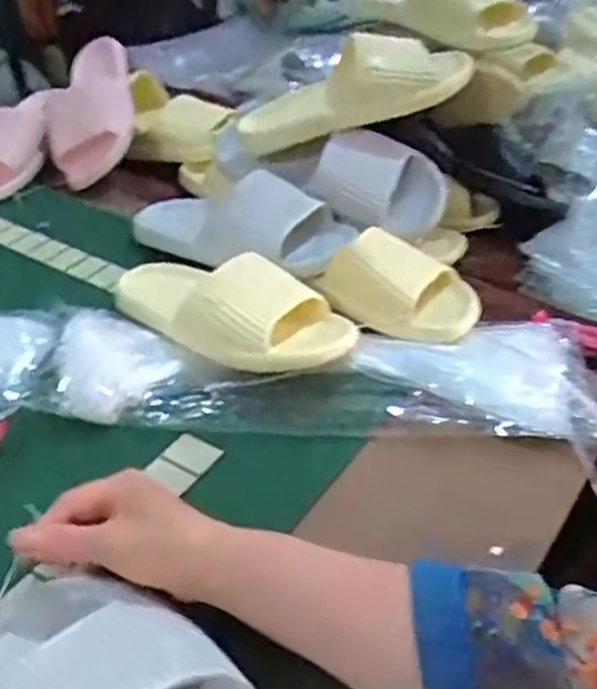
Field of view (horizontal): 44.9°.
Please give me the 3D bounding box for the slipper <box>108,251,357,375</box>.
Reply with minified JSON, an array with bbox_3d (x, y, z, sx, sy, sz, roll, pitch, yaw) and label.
[{"bbox_3d":[-0.064,-0.027,0.625,0.237,0.059,0.107,19,38,21],"label":"slipper"}]

